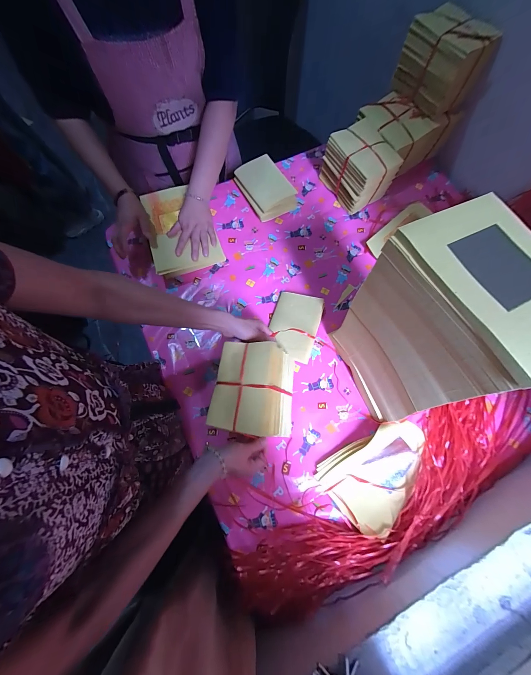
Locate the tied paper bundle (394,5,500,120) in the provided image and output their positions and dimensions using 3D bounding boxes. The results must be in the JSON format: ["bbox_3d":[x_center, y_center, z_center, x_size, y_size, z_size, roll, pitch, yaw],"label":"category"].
[{"bbox_3d":[0.406,-0.642,0.630,0.184,0.138,0.095,38,78,11],"label":"tied paper bundle"}]

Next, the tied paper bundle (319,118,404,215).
[{"bbox_3d":[0.254,-0.459,0.734,0.120,0.144,0.167,-36,76,-9],"label":"tied paper bundle"}]

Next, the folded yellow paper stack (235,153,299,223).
[{"bbox_3d":[-0.001,-0.415,0.756,0.110,0.077,0.164,-33,76,-8],"label":"folded yellow paper stack"}]

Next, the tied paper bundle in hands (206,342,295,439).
[{"bbox_3d":[-0.028,0.100,0.528,0.130,0.101,0.170,0,69,23],"label":"tied paper bundle in hands"}]

